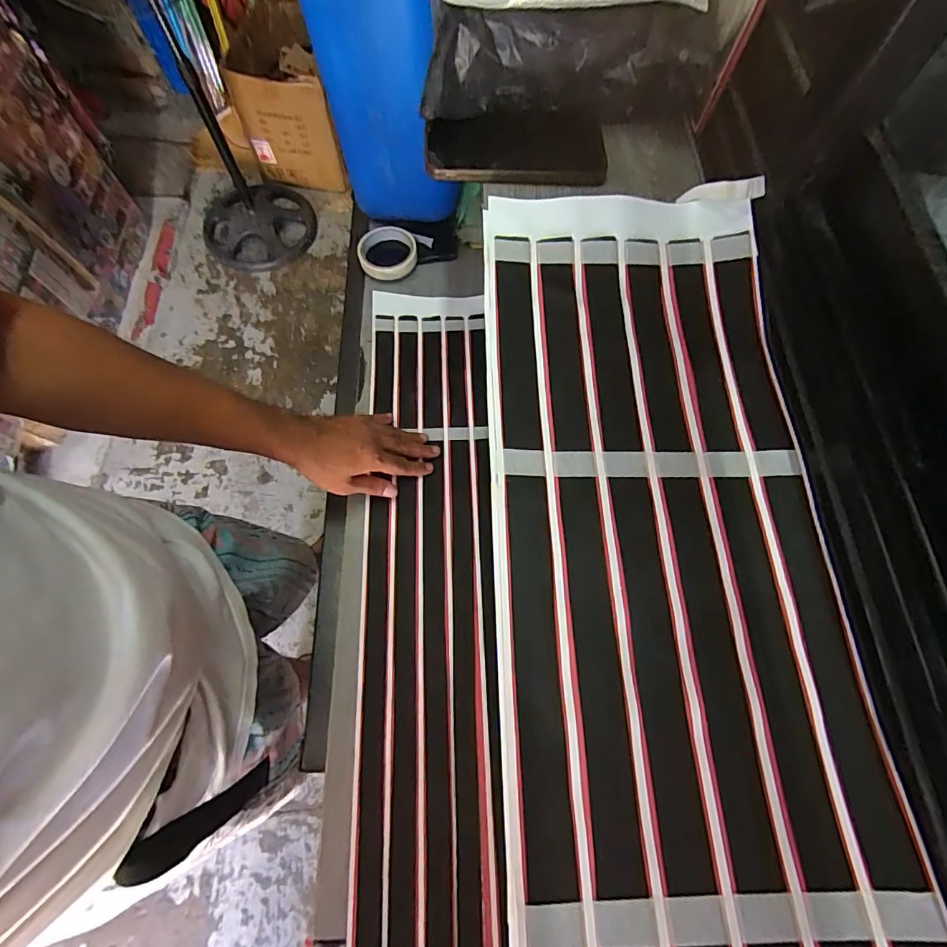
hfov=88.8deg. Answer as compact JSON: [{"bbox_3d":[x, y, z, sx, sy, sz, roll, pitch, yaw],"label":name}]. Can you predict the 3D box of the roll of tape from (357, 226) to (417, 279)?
[{"bbox_3d":[-0.137,-0.349,0.770,0.092,0.027,0.085,0,68,-1],"label":"roll of tape"}]

